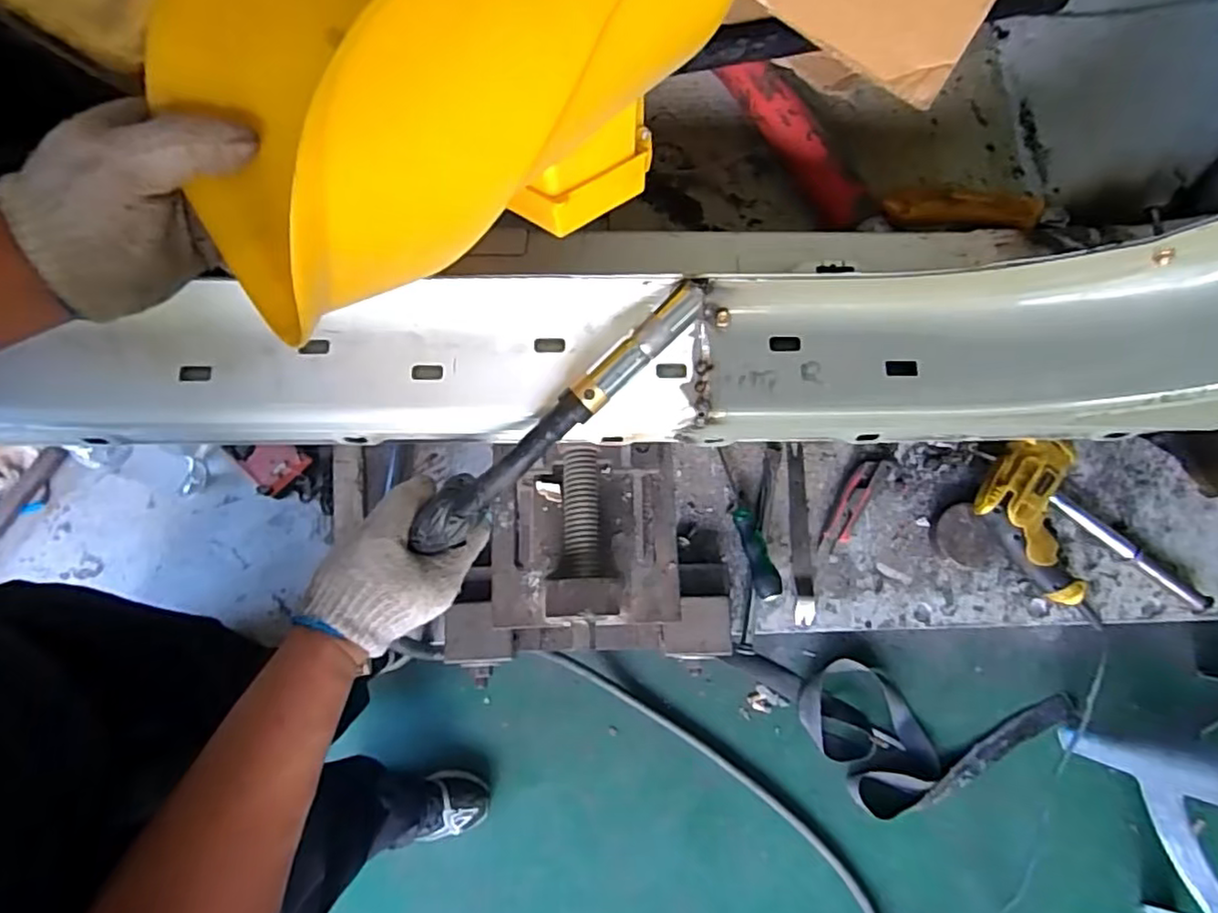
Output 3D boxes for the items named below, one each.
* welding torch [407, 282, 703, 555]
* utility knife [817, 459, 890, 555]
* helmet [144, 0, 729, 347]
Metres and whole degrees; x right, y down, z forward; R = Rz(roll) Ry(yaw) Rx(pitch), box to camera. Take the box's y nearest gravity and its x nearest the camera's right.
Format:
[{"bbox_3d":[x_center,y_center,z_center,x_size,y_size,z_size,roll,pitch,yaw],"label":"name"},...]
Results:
[{"bbox_3d":[-0.040,-0.018,0.412,0.246,0.033,0.033,-40,77,15],"label":"welding torch"},{"bbox_3d":[0.318,0.060,0.855,0.040,0.022,0.146,32,77,7],"label":"utility knife"},{"bbox_3d":[-0.103,-0.217,0.273,0.251,0.212,0.225,-43,79,-13],"label":"helmet"}]

